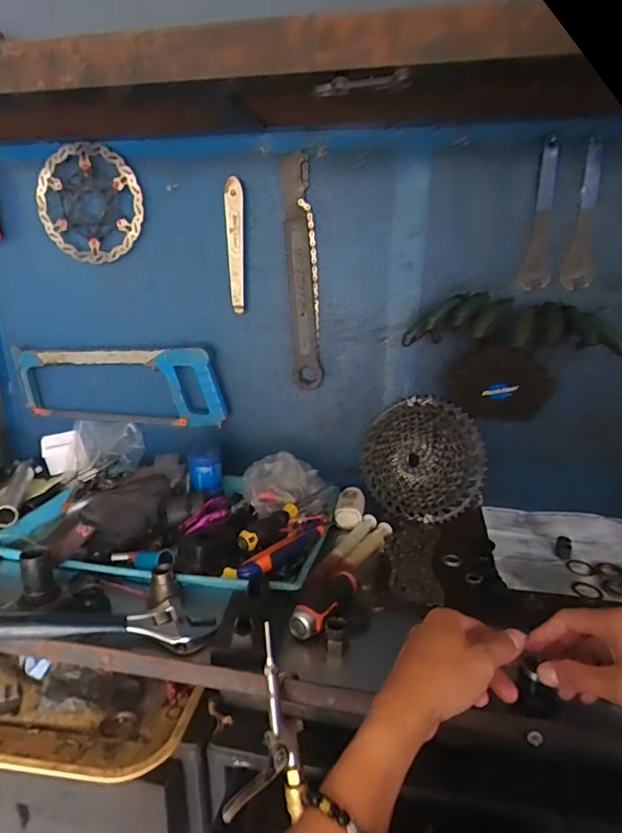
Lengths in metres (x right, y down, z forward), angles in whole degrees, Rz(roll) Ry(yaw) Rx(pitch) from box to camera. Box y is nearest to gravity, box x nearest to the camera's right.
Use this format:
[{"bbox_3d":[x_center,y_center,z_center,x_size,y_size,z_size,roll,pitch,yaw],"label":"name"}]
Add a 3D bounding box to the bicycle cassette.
[{"bbox_3d":[0.161,0.068,0.752,0.195,0.191,0.048,-28,-15,26],"label":"bicycle cassette"}]

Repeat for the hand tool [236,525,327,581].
[{"bbox_3d":[-0.035,0.176,0.643,0.028,0.023,0.144,13,20,38],"label":"hand tool"}]

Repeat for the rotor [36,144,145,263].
[{"bbox_3d":[-0.351,-0.337,0.783,0.171,0.170,0.010,-10,18,12],"label":"rotor"}]

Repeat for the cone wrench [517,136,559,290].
[{"bbox_3d":[0.303,-0.266,0.654,0.039,0.181,0.007,6,17,34],"label":"cone wrench"}]

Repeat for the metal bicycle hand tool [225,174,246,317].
[{"bbox_3d":[-0.115,-0.259,0.758,0.027,0.195,0.009,5,20,12],"label":"metal bicycle hand tool"}]

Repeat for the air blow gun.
[{"bbox_3d":[-0.043,0.274,0.435,0.068,0.162,0.031,-3,-7,-11],"label":"air blow gun"}]

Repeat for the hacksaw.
[{"bbox_3d":[-0.341,-0.054,0.870,0.391,0.142,0.038,4,16,12],"label":"hacksaw"}]

